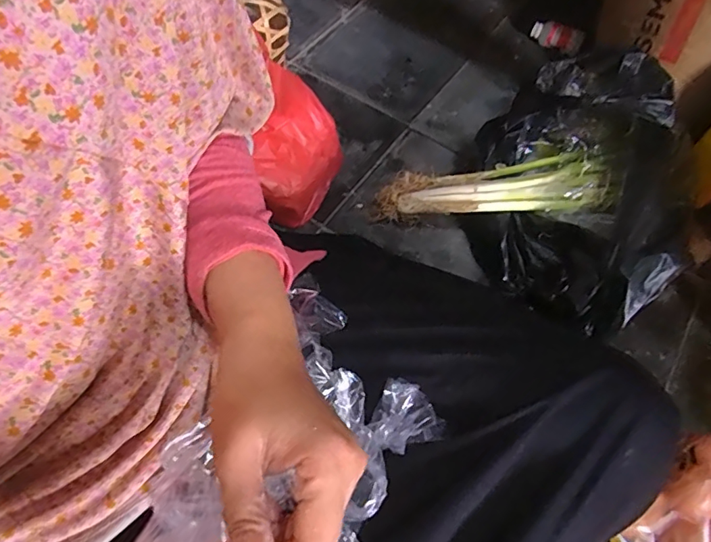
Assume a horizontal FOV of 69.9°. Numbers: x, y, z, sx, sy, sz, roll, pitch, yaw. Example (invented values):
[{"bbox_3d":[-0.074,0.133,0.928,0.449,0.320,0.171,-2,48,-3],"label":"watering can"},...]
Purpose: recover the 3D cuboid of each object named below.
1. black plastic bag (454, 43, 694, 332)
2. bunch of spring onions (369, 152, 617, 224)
[{"bbox_3d":[0.215,-0.064,0.513,0.210,0.191,0.208,22,62,8],"label":"black plastic bag"},{"bbox_3d":[0.139,-0.090,0.546,0.256,0.048,0.060,-3,59,18],"label":"bunch of spring onions"}]

